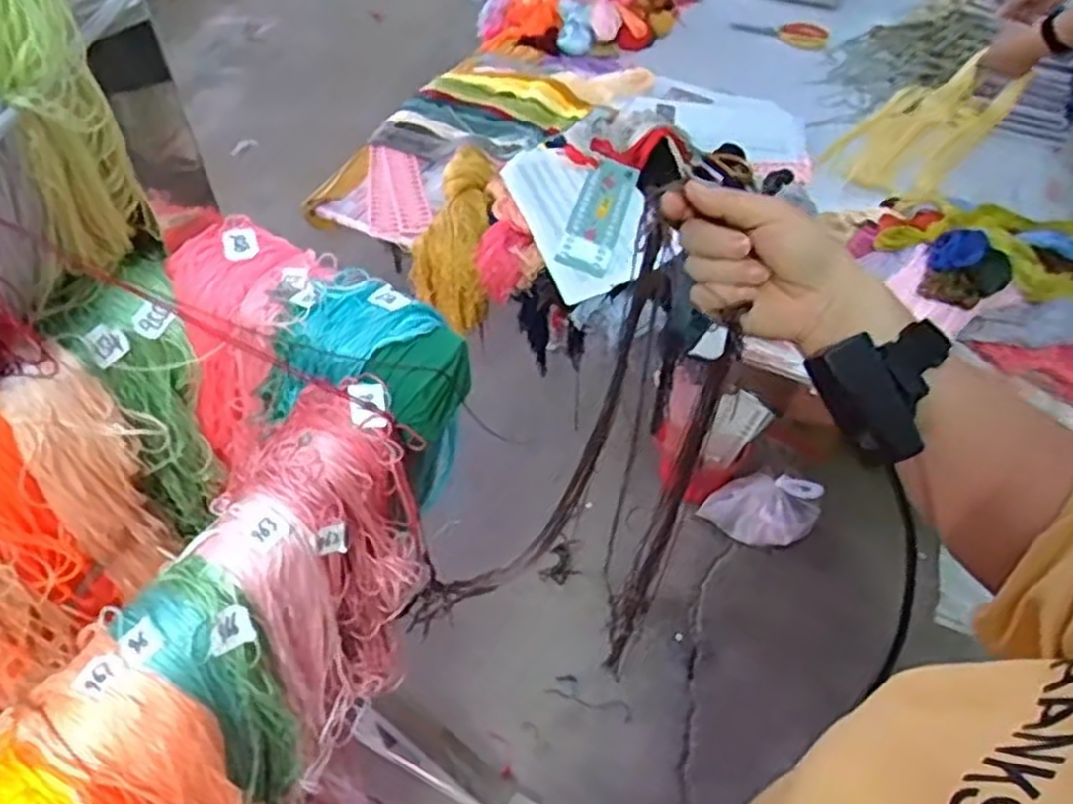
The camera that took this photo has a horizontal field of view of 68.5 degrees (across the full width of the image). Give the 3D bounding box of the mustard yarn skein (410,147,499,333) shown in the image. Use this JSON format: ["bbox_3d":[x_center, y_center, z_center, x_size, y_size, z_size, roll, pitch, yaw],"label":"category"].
[{"bbox_3d":[-0.131,-0.311,1.400,0.143,0.134,0.333,8,64,5],"label":"mustard yarn skein"}]

